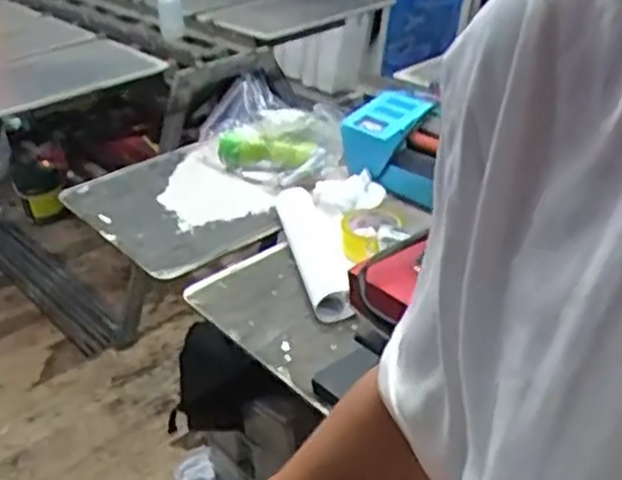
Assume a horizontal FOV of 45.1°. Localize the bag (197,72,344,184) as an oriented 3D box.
[{"bbox_3d":[-0.090,-0.213,1.432,0.158,0.136,0.308,-28,38,-33],"label":"bag"}]

